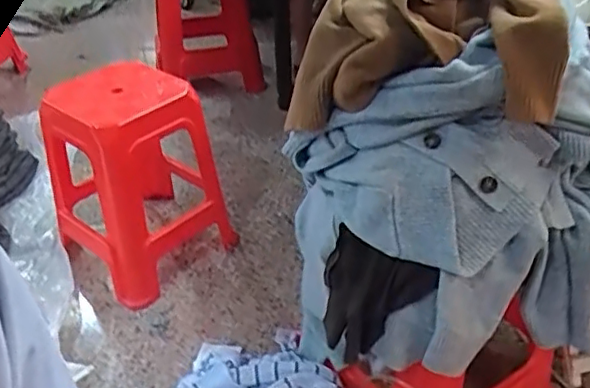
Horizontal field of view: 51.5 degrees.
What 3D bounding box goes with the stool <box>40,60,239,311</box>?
[{"bbox_3d":[-0.386,-0.045,1.502,0.324,0.478,0.324,28,44,35],"label":"stool"}]

